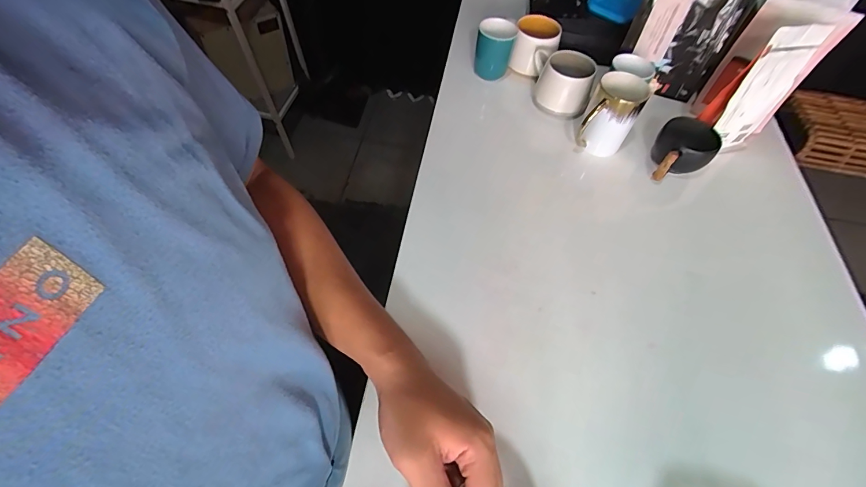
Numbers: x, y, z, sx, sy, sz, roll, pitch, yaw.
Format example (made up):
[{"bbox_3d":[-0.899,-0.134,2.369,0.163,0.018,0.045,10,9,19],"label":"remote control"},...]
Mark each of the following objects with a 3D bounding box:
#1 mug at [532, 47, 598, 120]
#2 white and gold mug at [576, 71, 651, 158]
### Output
[{"bbox_3d":[0.211,-0.267,0.681,0.108,0.073,0.079,22,58,9],"label":"mug"},{"bbox_3d":[0.266,-0.191,0.617,0.071,0.101,0.077,22,58,9],"label":"white and gold mug"}]

